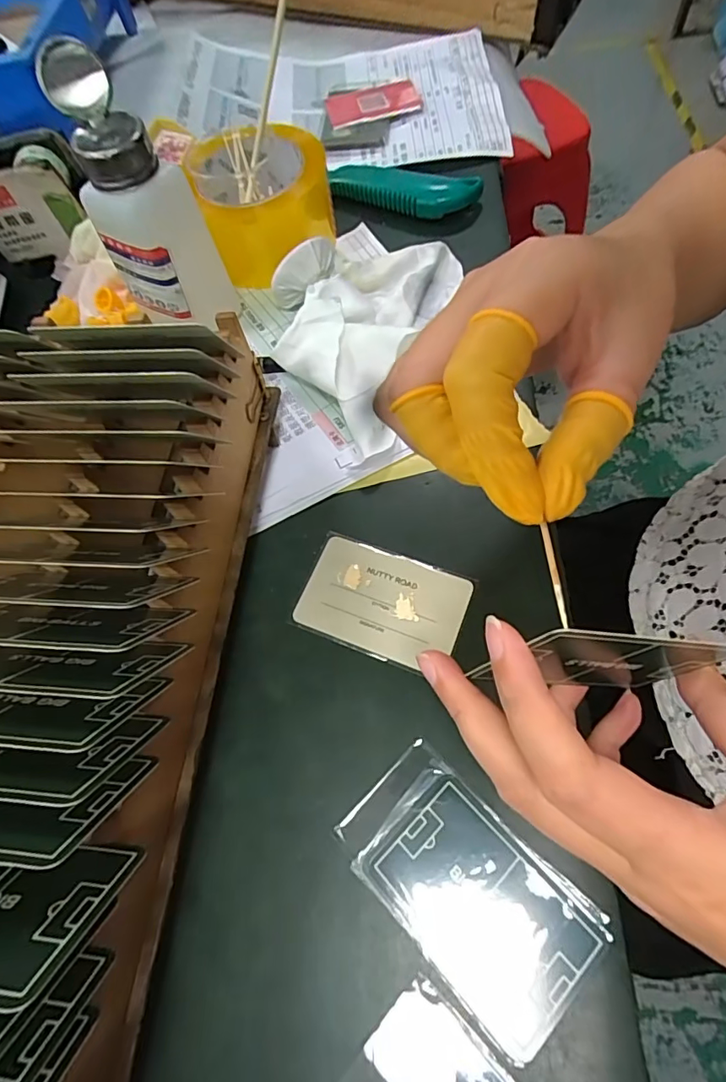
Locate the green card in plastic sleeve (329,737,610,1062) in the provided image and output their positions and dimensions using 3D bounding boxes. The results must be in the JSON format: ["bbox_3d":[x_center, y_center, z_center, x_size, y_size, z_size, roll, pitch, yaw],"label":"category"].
[{"bbox_3d":[0.041,0.143,0.209,0.102,0.004,0.060,39,76,24],"label":"green card in plastic sleeve"}]

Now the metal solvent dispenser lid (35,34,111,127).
[{"bbox_3d":[-0.149,-0.237,0.258,0.032,0.032,0.012,1,38,-31],"label":"metal solvent dispenser lid"}]

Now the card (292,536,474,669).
[{"bbox_3d":[0.010,0.032,0.268,0.085,0.004,0.053,18,68,15],"label":"card"}]

